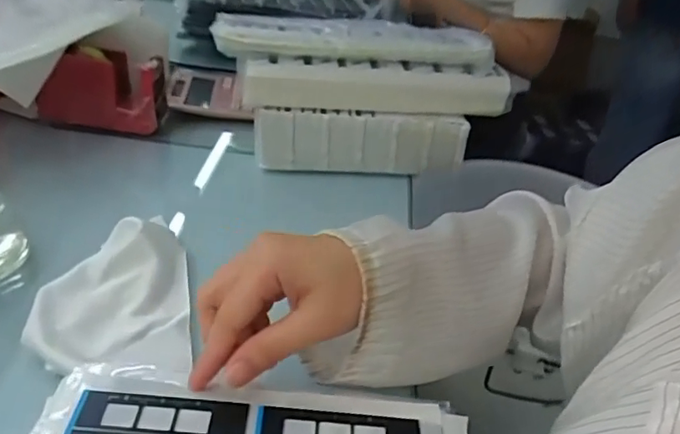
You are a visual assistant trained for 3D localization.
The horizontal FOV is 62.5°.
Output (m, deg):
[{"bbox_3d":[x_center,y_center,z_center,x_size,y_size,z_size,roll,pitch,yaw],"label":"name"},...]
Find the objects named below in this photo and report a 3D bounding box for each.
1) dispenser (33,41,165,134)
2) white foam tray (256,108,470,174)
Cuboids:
[{"bbox_3d":[-0.267,-0.144,0.627,0.133,0.079,0.050,7,35,0],"label":"dispenser"},{"bbox_3d":[0.024,-0.080,0.607,0.223,0.071,0.019,2,35,-8],"label":"white foam tray"}]

